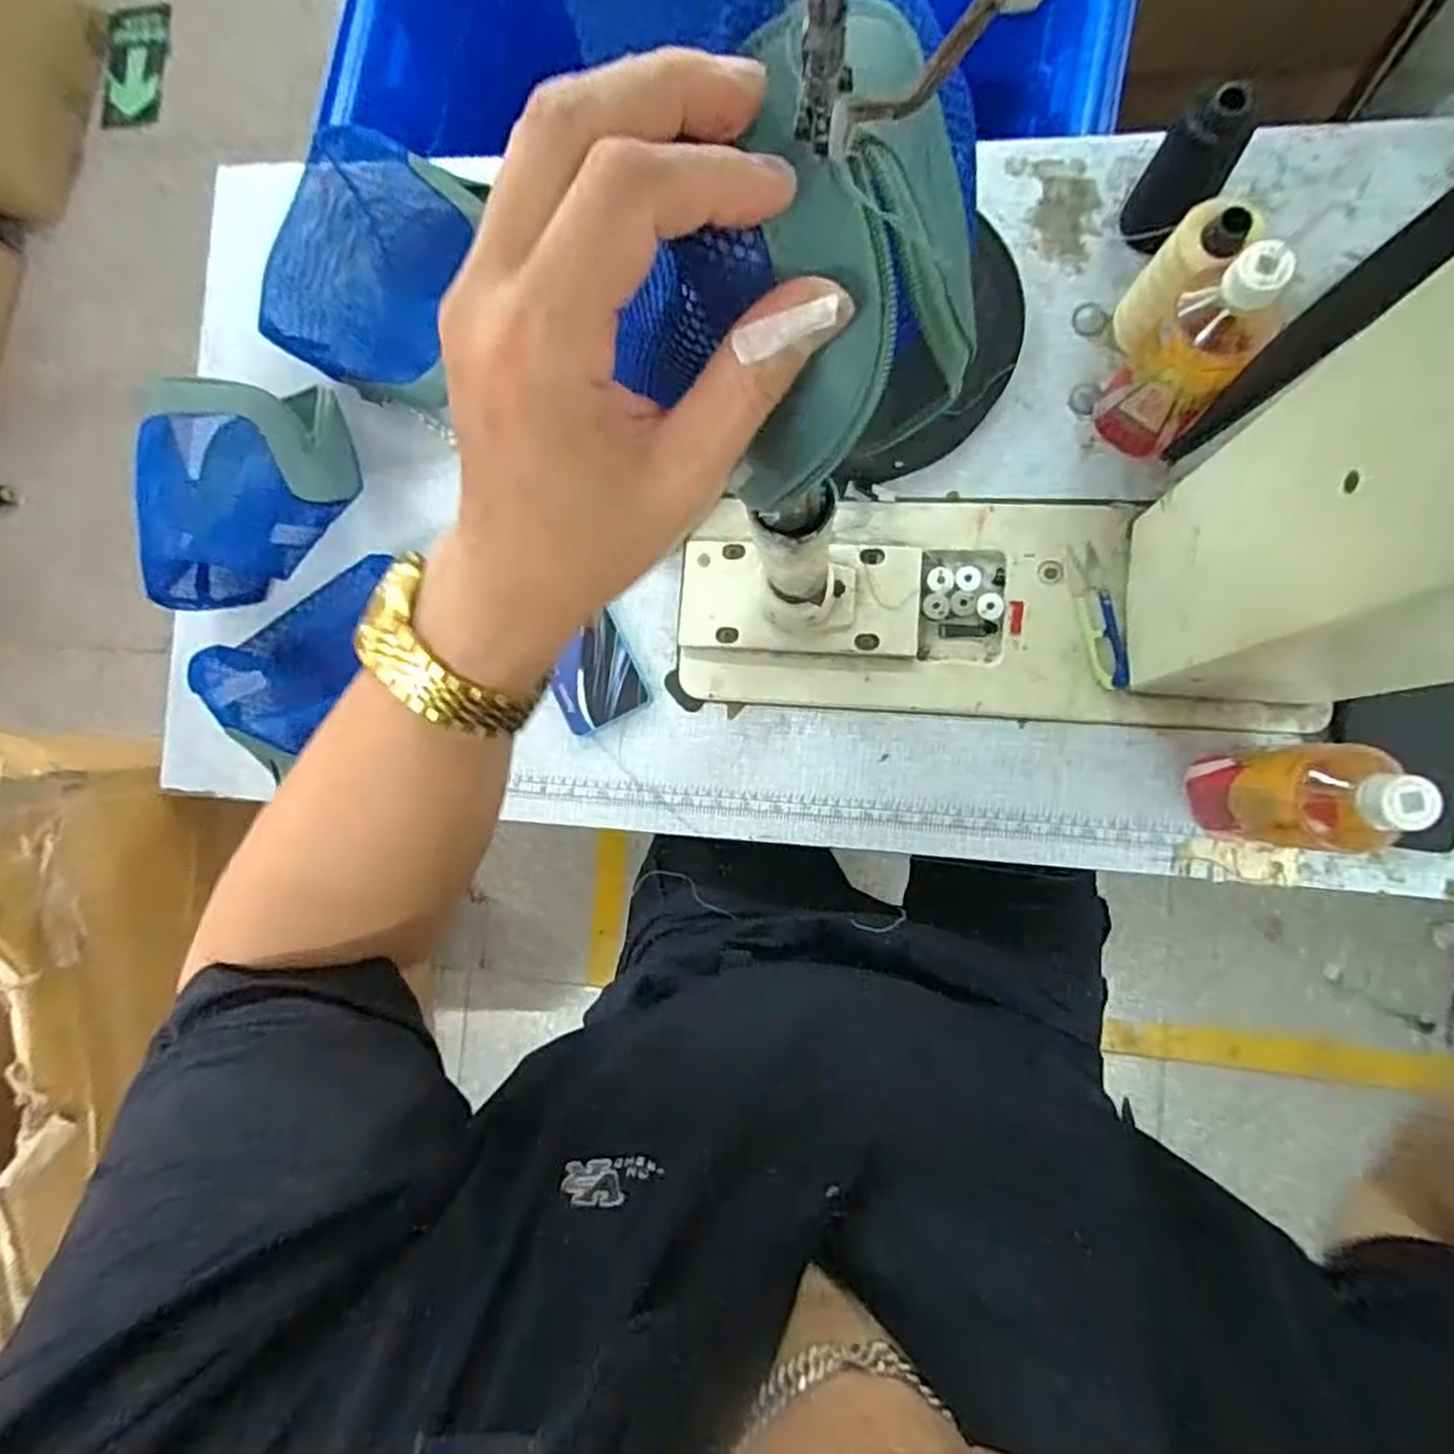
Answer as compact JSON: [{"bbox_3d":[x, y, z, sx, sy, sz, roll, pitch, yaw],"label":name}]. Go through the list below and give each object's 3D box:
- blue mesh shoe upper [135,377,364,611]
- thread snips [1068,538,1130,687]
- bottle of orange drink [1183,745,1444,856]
[{"bbox_3d":[-0.406,-0.183,0.620,0.139,0.125,0.166,9,86,9],"label":"blue mesh shoe upper"},{"bbox_3d":[0.295,-0.089,0.590,0.026,0.010,0.120,-10,83,7],"label":"thread snips"},{"bbox_3d":[0.375,0.047,0.479,0.064,0.183,0.061,0,84,8],"label":"bottle of orange drink"}]

